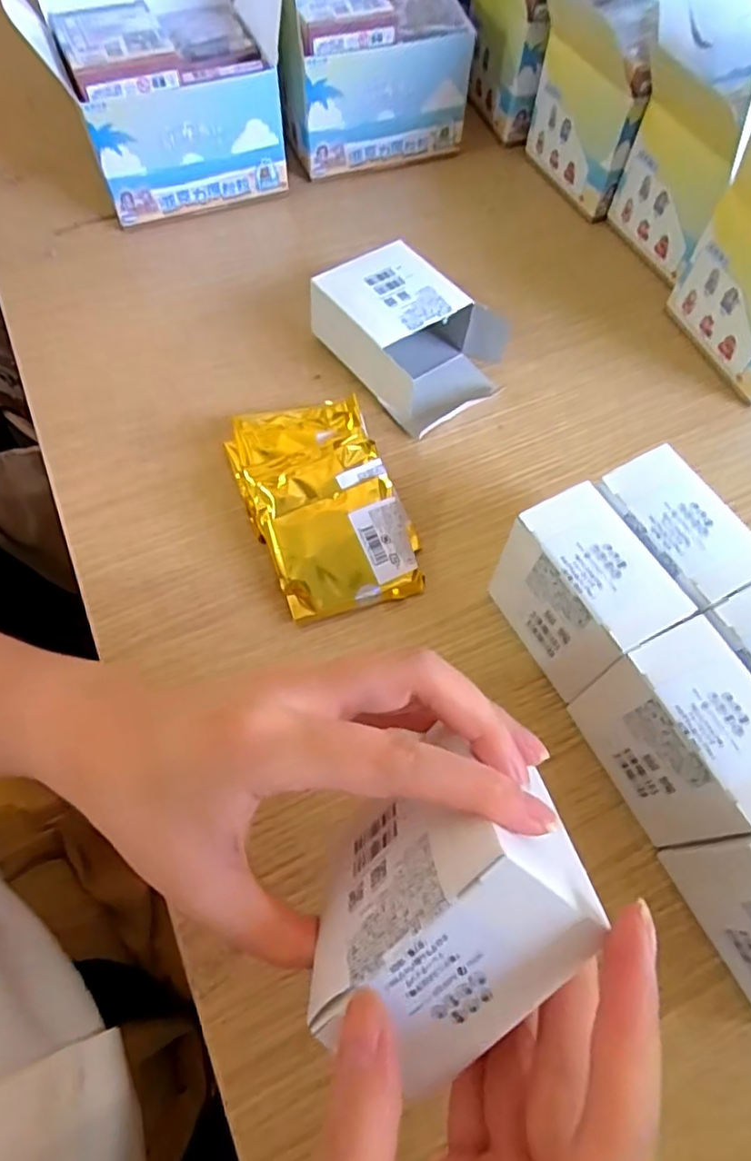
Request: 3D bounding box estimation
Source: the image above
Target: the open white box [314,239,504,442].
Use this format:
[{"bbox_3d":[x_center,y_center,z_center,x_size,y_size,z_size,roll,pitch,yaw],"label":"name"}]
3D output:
[{"bbox_3d":[0.028,-0.166,0.409,0.100,0.050,0.119,-33,68,-17],"label":"open white box"}]

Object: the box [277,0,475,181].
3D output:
[{"bbox_3d":[-0.025,-0.490,0.494,0.154,0.218,0.242,-12,64,-8],"label":"box"}]

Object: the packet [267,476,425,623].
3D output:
[{"bbox_3d":[-0.016,-0.015,0.334,0.074,0.007,0.064,-17,88,-10],"label":"packet"}]

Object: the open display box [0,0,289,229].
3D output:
[{"bbox_3d":[-0.176,-0.451,0.480,0.188,0.202,0.279,-19,65,-12],"label":"open display box"}]

